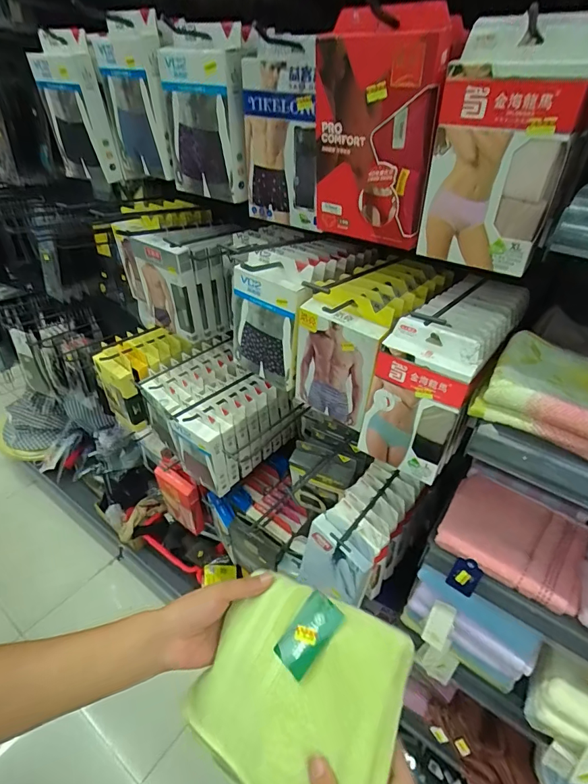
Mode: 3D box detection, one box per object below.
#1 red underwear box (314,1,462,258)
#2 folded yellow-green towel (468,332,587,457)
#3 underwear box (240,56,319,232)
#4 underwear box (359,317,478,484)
[{"bbox_3d":[0.085,-0.268,0.439,0.137,0.204,0.039,28,52,27],"label":"red underwear box"},{"bbox_3d":[0.334,0.004,0.479,0.191,0.051,0.171,25,41,26],"label":"folded yellow-green towel"},{"bbox_3d":[-0.019,-0.322,0.550,0.115,0.192,0.022,25,46,28],"label":"underwear box"},{"bbox_3d":[0.152,0.017,0.528,0.112,0.196,0.035,23,32,27],"label":"underwear box"}]

